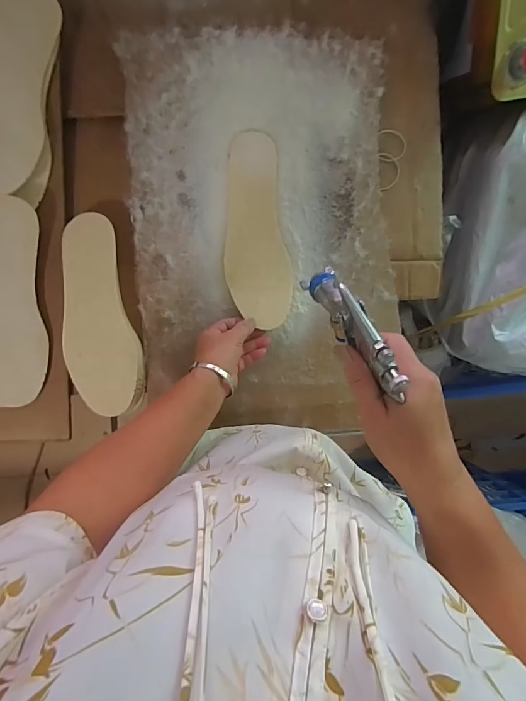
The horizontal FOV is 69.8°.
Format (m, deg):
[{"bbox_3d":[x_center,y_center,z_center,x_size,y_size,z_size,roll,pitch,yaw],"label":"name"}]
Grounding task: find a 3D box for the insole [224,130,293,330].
[{"bbox_3d":[-0.010,-0.163,0.528,0.088,0.014,0.257,-5,96,-4],"label":"insole"}]

